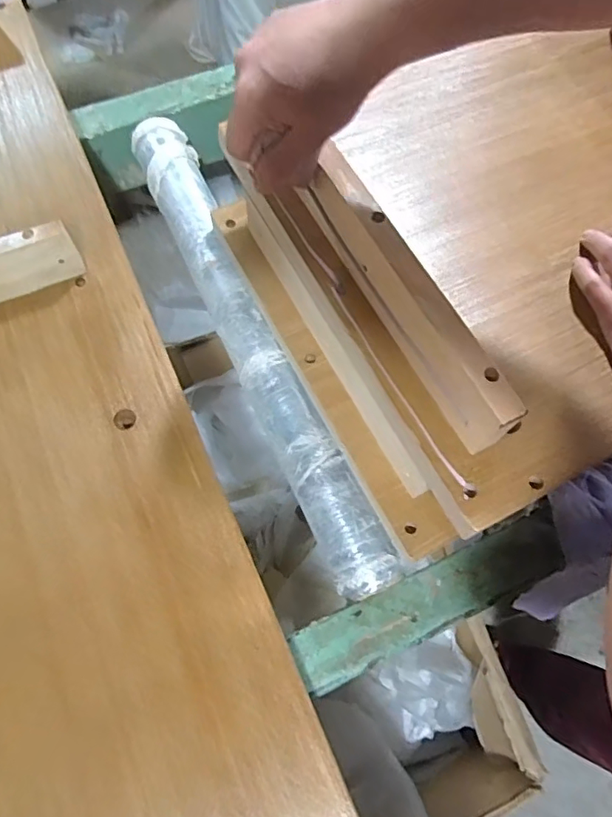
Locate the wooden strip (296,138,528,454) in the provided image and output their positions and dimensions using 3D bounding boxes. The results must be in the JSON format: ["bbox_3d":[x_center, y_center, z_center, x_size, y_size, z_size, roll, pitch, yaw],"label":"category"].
[{"bbox_3d":[0.066,-0.077,0.367,0.030,0.054,0.219,-29,74,-6],"label":"wooden strip"}]

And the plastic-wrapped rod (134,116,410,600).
[{"bbox_3d":[-0.059,-0.090,0.552,0.065,0.046,0.572,-23,70,-10],"label":"plastic-wrapped rod"}]

